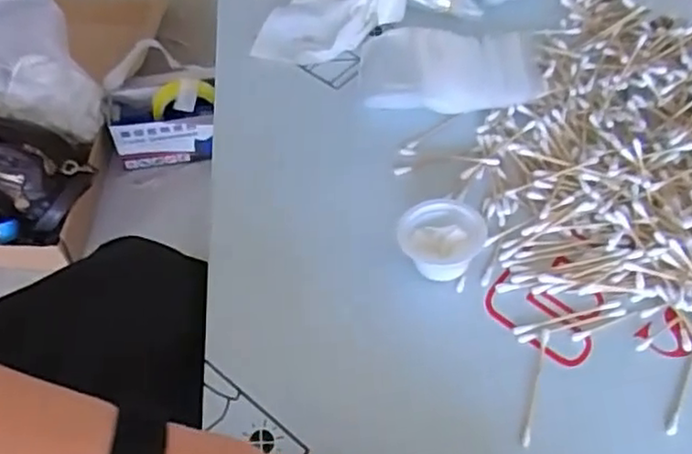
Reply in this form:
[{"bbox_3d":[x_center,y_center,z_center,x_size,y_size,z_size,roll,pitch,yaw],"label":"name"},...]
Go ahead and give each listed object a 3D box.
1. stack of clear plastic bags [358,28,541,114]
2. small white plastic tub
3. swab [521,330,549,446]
[{"bbox_3d":[0.081,-0.126,0.520,0.133,0.022,0.076,4,55,0],"label":"stack of clear plastic bags"},{"bbox_3d":[0.063,0.009,0.431,0.054,0.023,0.049,-9,56,-9],"label":"small white plastic tub"},{"bbox_3d":[0.111,0.093,0.392,0.005,0.006,0.073,17,57,7],"label":"swab"}]

